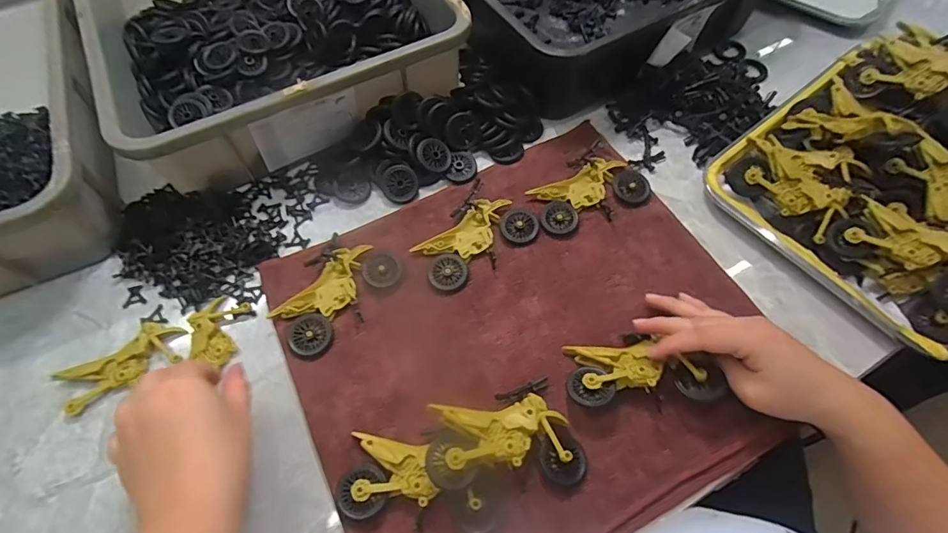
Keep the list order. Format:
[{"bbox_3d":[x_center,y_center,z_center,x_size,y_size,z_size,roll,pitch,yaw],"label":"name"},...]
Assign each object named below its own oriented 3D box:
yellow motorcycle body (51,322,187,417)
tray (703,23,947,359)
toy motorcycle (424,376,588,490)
[{"bbox_3d":[-0.302,0.083,0.403,0.097,0.009,0.047,-30,65,-14],"label":"yellow motorcycle body"},{"bbox_3d":[0.427,-0.110,0.443,0.329,0.094,0.255,-36,66,-17],"label":"tray"},{"bbox_3d":[0.016,0.128,0.351,0.103,0.037,0.066,-14,62,-6],"label":"toy motorcycle"}]

